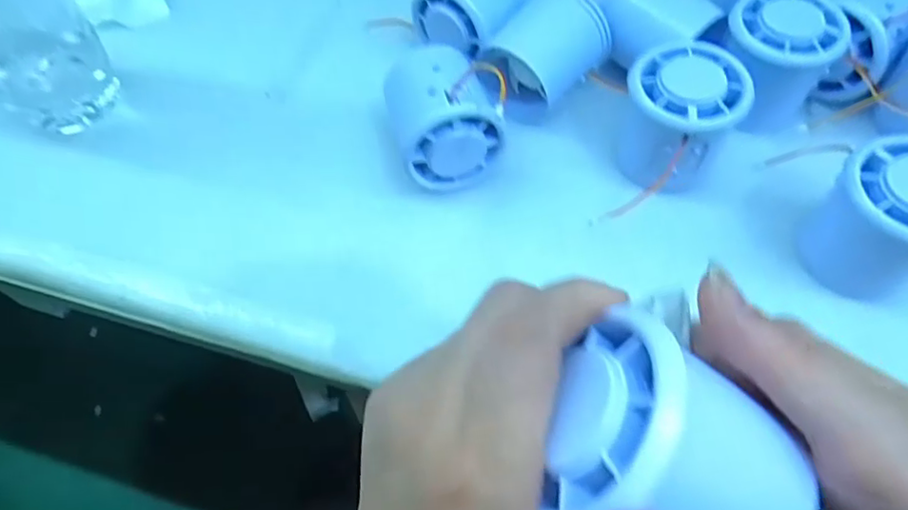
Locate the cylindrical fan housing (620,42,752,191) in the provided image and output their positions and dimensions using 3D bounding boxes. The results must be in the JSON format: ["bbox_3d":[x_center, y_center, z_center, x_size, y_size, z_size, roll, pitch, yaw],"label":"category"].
[{"bbox_3d":[0.112,-0.065,0.299,0.053,0.055,0.056,-2,59,3],"label":"cylindrical fan housing"}]

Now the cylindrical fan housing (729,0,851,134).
[{"bbox_3d":[0.171,-0.105,0.318,0.054,0.051,0.051,-2,59,3],"label":"cylindrical fan housing"}]

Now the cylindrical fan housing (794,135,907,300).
[{"bbox_3d":[0.192,-0.014,0.265,0.062,0.053,0.054,-33,63,-15],"label":"cylindrical fan housing"}]

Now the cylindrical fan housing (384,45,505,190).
[{"bbox_3d":[-0.006,-0.074,0.314,0.052,0.054,0.070,-12,59,-3],"label":"cylindrical fan housing"}]

